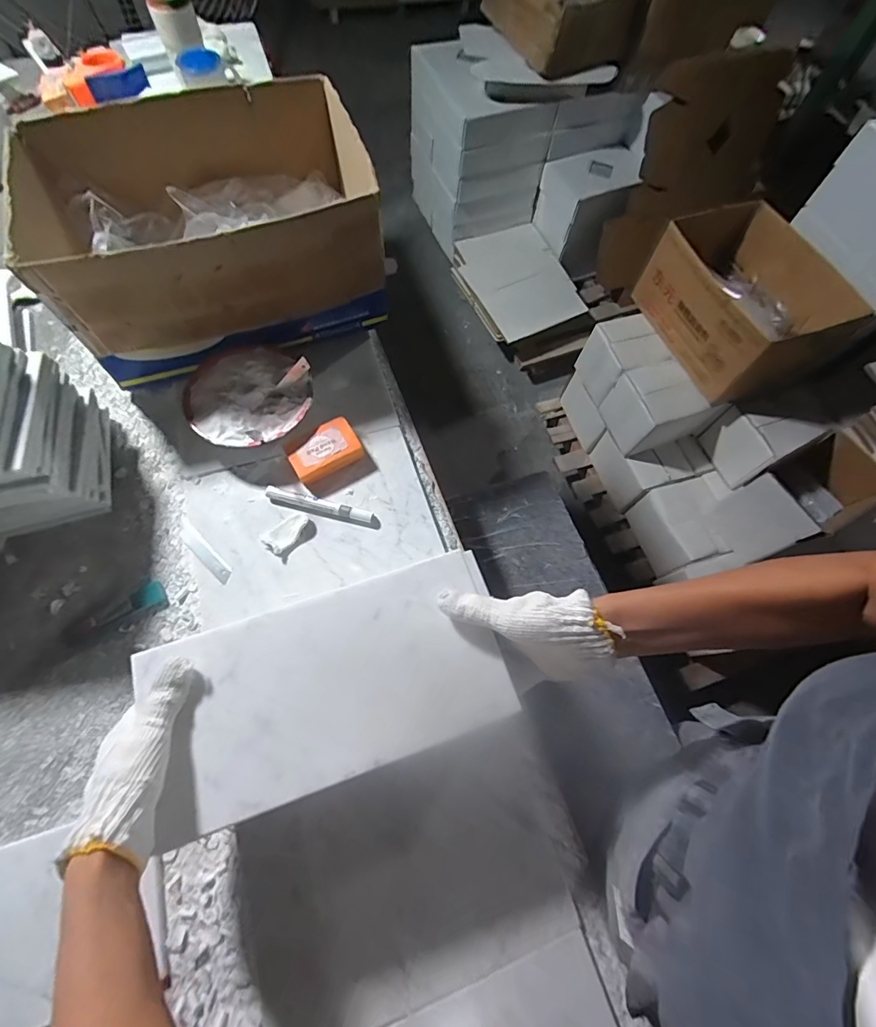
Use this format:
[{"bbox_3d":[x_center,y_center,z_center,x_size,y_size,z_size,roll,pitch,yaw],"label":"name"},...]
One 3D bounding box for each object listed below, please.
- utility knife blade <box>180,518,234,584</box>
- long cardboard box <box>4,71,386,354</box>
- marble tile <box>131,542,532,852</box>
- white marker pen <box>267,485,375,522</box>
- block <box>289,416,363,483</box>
[{"bbox_3d":[-0.300,0.049,0.559,0.105,0.004,0.022,40,86,16],"label":"utility knife blade"},{"bbox_3d":[-0.307,-0.419,0.607,0.410,0.154,0.315,-20,70,-8],"label":"long cardboard box"},{"bbox_3d":[-0.090,0.144,0.372,0.290,0.007,0.151,-18,70,-7],"label":"marble tile"},{"bbox_3d":[-0.157,-0.013,0.575,0.141,0.016,0.016,13,69,5],"label":"white marker pen"},{"bbox_3d":[-0.151,-0.084,0.594,0.092,0.032,0.061,-29,72,-11],"label":"block"}]

